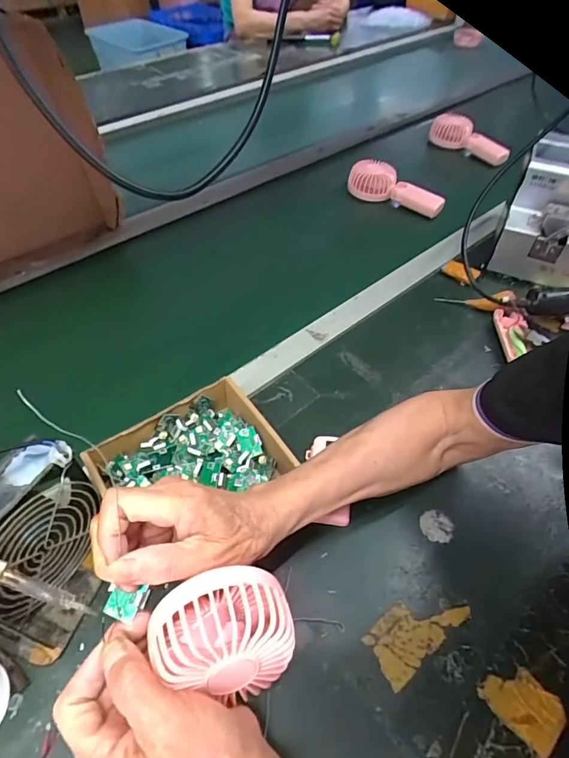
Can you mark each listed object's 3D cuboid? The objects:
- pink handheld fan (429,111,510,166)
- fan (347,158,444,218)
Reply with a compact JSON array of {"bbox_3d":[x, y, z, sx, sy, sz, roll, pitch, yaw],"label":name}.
[{"bbox_3d":[0.391,-0.509,0.944,0.054,0.063,0.171,-30,56,-22],"label":"pink handheld fan"},{"bbox_3d":[0.203,-0.348,0.808,0.173,0.055,0.047,28,55,21],"label":"fan"}]

